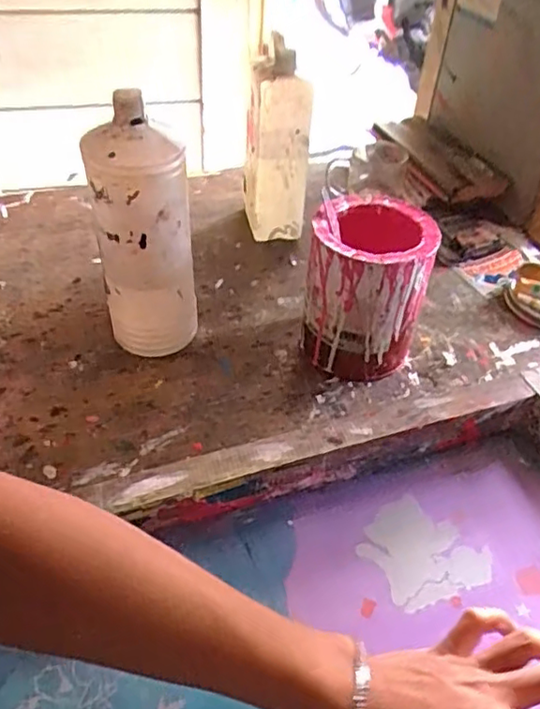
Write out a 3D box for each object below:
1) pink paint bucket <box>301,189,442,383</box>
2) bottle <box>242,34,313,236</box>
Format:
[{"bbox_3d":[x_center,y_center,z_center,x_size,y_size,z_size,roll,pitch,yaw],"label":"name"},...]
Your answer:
[{"bbox_3d":[0.091,-0.062,0.580,0.103,0.140,0.107,1,42,-1],"label":"pink paint bucket"},{"bbox_3d":[0.007,-0.243,0.719,0.073,0.218,0.066,0,42,-3],"label":"bottle"}]

